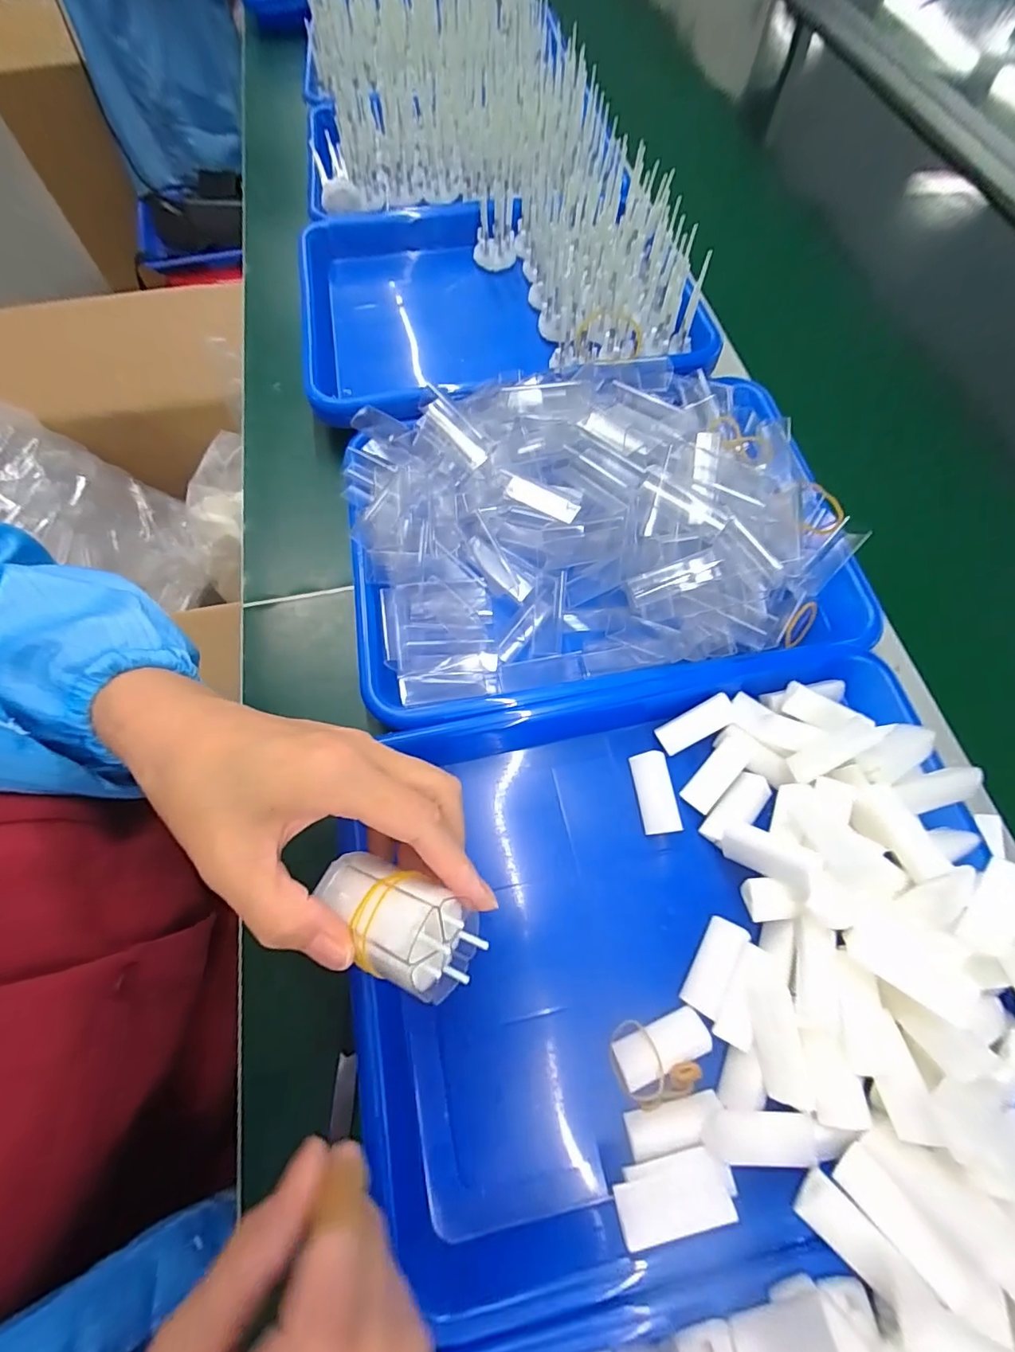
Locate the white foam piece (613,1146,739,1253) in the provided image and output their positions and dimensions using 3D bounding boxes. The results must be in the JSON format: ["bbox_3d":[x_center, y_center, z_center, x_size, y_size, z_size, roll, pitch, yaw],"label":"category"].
[{"bbox_3d":[0.069,0.220,0.214,0.047,0.022,0.009,-11,111,-6],"label":"white foam piece"}]

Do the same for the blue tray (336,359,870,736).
[{"bbox_3d":[0.058,-0.103,0.333,0.323,0.065,0.235,-9,67,-5],"label":"blue tray"}]

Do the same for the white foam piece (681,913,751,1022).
[{"bbox_3d":[0.106,0.148,0.263,0.016,0.013,0.045,29,69,11],"label":"white foam piece"}]

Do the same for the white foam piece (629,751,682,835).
[{"bbox_3d":[0.087,0.068,0.300,0.022,0.014,0.045,-8,67,-4],"label":"white foam piece"}]

